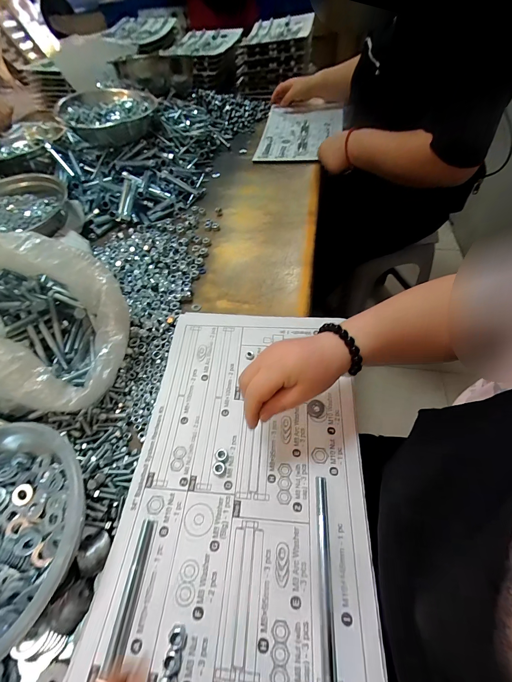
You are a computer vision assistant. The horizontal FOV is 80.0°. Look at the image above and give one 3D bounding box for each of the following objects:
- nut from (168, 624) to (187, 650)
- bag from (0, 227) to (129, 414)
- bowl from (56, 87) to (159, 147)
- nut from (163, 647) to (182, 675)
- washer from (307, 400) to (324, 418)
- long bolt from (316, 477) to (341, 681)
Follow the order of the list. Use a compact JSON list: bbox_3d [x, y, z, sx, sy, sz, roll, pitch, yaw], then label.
[{"bbox_3d":[-0.063,0.238,0.246,0.015,0.004,0.014,3,53,7],"label":"nut"},{"bbox_3d":[-0.287,-0.021,0.373,0.219,0.150,0.194,7,52,9],"label":"bag"},{"bbox_3d":[-0.345,-0.538,0.731,0.199,0.075,0.199,-12,53,-5],"label":"bowl"},{"bbox_3d":[-0.064,0.248,0.236,0.014,0.005,0.014,-2,53,3],"label":"nut"},{"bbox_3d":[0.070,0.080,0.361,0.019,0.004,0.020,-1,67,3],"label":"washer"},{"bbox_3d":[0.062,0.199,0.267,0.017,0.012,0.150,3,53,7],"label":"long bolt"}]

